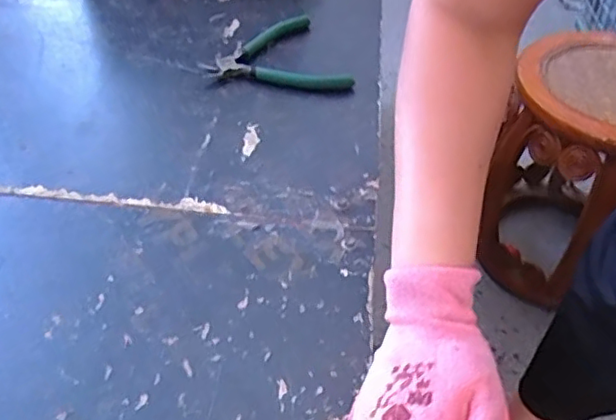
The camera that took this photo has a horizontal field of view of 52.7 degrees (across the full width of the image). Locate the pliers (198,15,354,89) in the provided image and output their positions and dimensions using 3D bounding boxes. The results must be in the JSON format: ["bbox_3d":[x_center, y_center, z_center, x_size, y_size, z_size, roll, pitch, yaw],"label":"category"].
[{"bbox_3d":[-0.038,-0.156,0.644,0.131,0.013,0.128,-17,48,-17],"label":"pliers"}]

